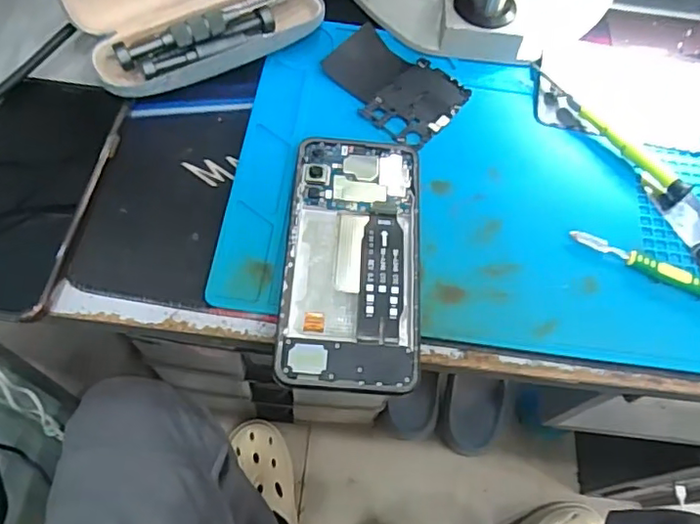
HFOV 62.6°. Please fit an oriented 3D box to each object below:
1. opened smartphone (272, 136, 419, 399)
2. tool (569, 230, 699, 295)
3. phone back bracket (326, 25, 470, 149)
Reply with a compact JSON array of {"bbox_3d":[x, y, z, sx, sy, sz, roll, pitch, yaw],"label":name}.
[{"bbox_3d":[0.002,-0.004,0.333,0.076,0.012,0.158,4,64,-2],"label":"opened smartphone"},{"bbox_3d":[0.190,0.007,0.343,0.118,0.008,0.012,24,66,8],"label":"tool"},{"bbox_3d":[0.030,-0.123,0.396,0.093,0.007,0.068,40,69,14],"label":"phone back bracket"}]

